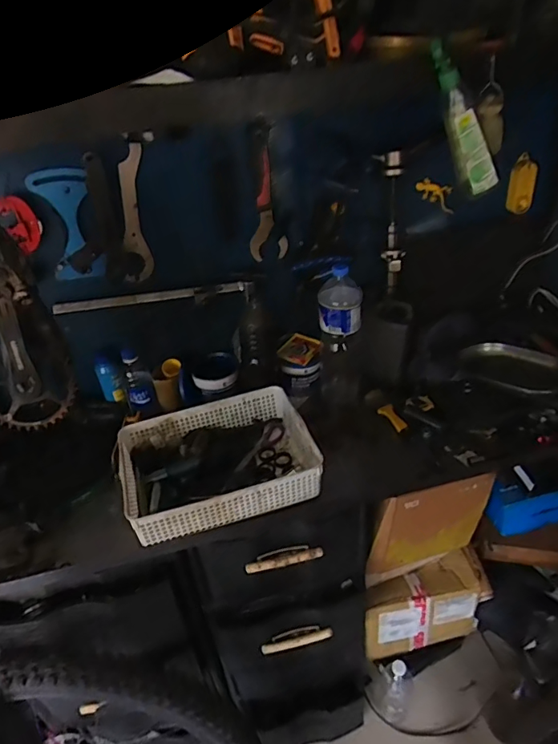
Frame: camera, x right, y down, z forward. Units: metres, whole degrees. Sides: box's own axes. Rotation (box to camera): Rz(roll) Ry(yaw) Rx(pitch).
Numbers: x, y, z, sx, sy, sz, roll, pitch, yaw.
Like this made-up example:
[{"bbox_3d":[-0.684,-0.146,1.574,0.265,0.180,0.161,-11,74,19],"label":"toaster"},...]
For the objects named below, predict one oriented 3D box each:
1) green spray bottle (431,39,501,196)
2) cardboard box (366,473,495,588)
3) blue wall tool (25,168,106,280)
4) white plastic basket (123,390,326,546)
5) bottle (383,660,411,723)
[{"bbox_3d":[0.271,-0.370,0.728,0.046,0.227,0.046,-23,31,18],"label":"green spray bottle"},{"bbox_3d":[0.331,0.344,1.064,0.308,0.294,0.040,-14,36,-13],"label":"cardboard box"},{"bbox_3d":[-0.376,-0.262,0.886,0.093,0.191,0.015,-13,36,-12],"label":"blue wall tool"},{"bbox_3d":[-0.111,0.161,0.892,0.324,0.075,0.252,-14,36,-13],"label":"white plastic basket"},{"bbox_3d":[0.302,0.804,1.252,0.069,0.237,0.074,13,39,23],"label":"bottle"}]

